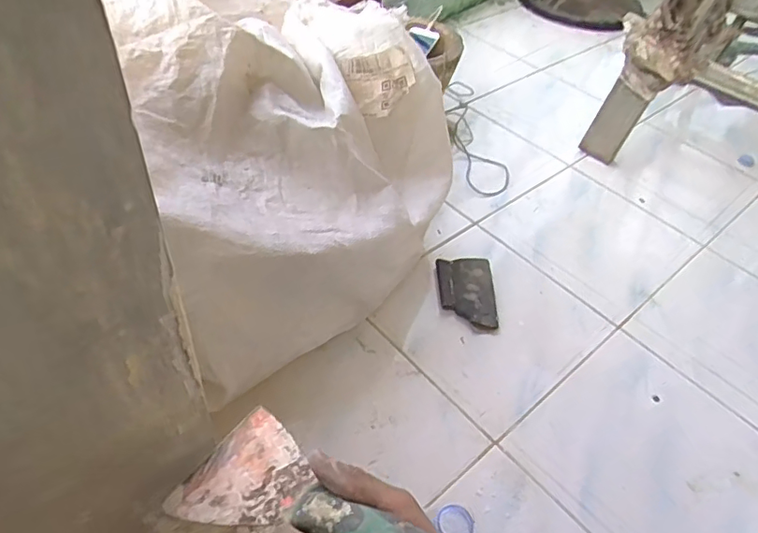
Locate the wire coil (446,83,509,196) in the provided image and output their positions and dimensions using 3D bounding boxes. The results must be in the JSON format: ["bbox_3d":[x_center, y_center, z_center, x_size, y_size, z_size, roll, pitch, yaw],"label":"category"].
[{"bbox_3d":[0.194,-0.284,1.200,0.114,0.050,0.359,-5,47,-10],"label":"wire coil"}]

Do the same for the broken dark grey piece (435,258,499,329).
[{"bbox_3d":[0.141,0.038,0.888,0.087,0.016,0.146,1,46,-4],"label":"broken dark grey piece"}]

